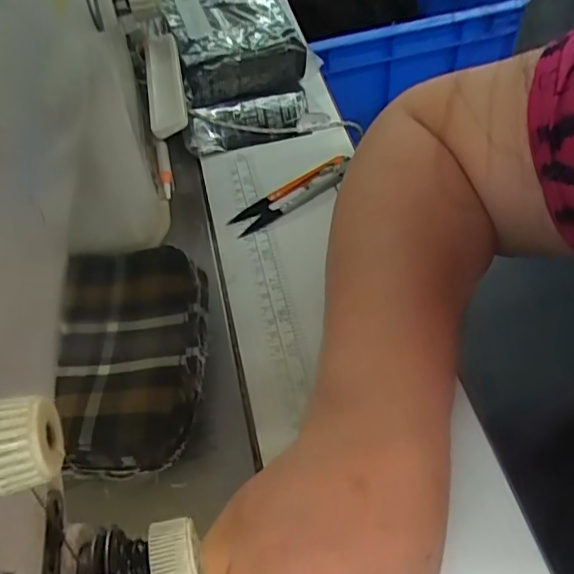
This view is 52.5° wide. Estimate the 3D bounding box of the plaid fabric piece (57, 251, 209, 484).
[{"bbox_3d":[-0.084,0.034,0.315,0.078,0.015,0.124,-8,58,2],"label":"plaid fabric piece"}]

